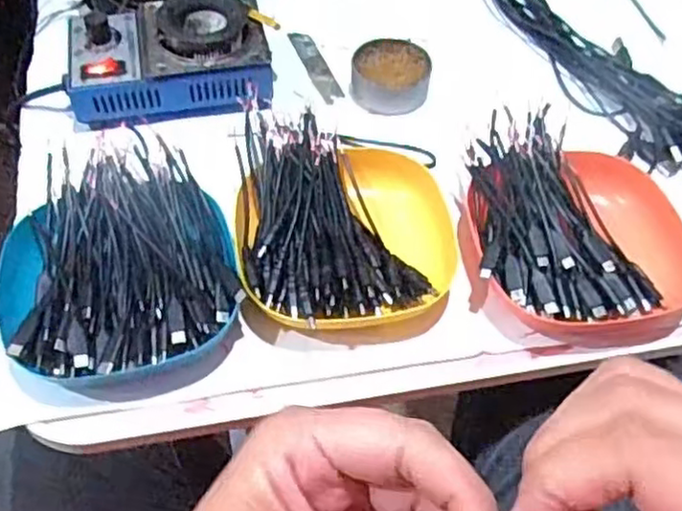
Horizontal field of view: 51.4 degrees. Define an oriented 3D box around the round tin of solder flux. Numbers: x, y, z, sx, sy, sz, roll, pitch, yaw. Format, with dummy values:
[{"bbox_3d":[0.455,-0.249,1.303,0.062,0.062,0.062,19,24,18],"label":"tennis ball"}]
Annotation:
[{"bbox_3d":[0.040,-0.144,0.573,0.062,0.025,0.061,3,54,0],"label":"round tin of solder flux"}]

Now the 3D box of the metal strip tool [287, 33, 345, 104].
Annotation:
[{"bbox_3d":[-0.021,-0.159,0.594,0.020,0.005,0.090,-16,57,-13],"label":"metal strip tool"}]

